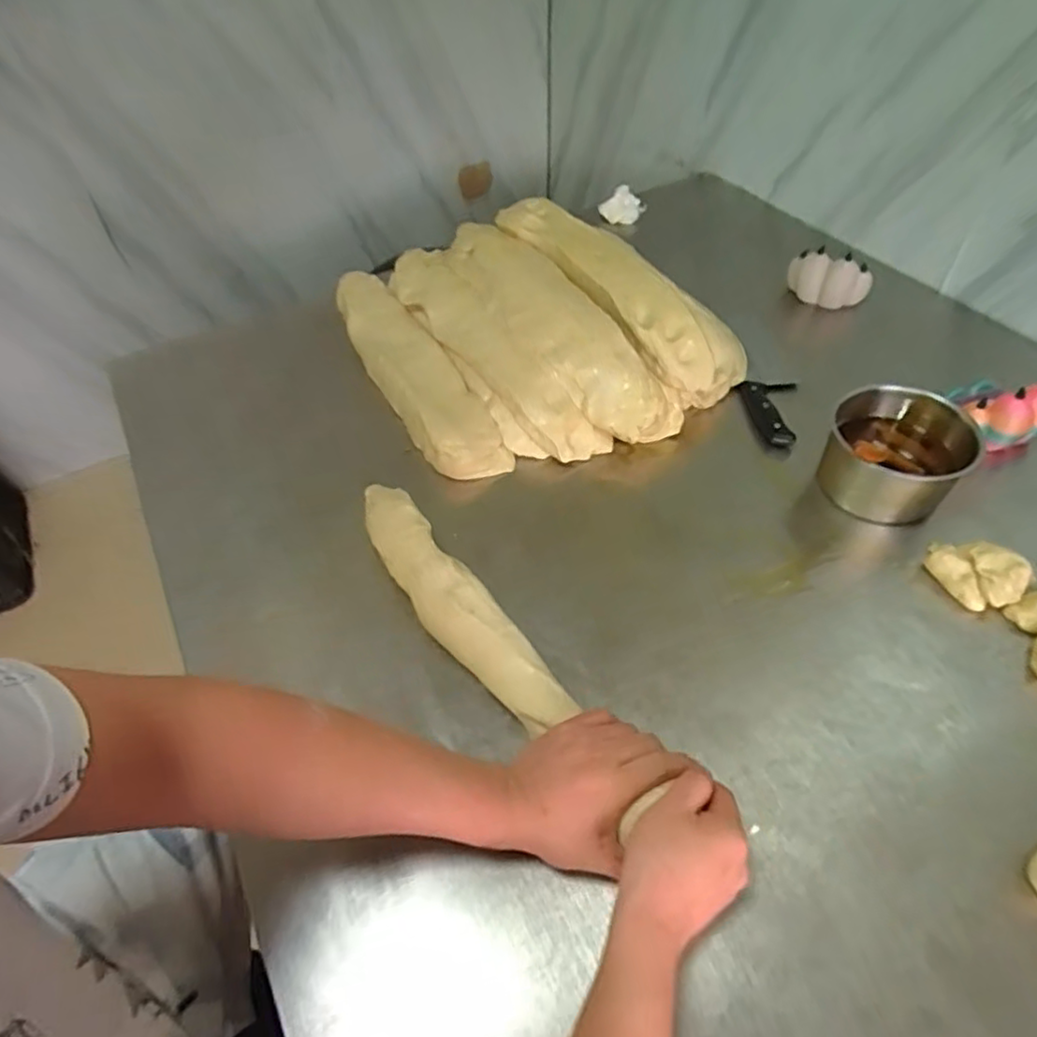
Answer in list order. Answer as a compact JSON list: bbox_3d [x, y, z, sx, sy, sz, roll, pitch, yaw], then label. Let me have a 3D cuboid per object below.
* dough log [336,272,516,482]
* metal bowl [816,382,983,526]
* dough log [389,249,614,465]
[{"bbox_3d":[-0.179,-0.242,1.003,0.106,0.063,0.537,-24,50,-18],"label":"dough log"},{"bbox_3d":[0.449,-0.082,0.796,0.136,0.120,0.145,-2,47,2],"label":"metal bowl"},{"bbox_3d":[-0.064,-0.270,1.008,0.121,0.081,0.540,-24,50,-18],"label":"dough log"}]

